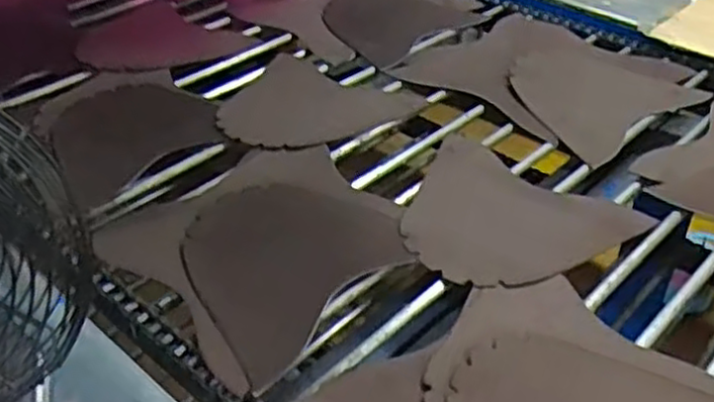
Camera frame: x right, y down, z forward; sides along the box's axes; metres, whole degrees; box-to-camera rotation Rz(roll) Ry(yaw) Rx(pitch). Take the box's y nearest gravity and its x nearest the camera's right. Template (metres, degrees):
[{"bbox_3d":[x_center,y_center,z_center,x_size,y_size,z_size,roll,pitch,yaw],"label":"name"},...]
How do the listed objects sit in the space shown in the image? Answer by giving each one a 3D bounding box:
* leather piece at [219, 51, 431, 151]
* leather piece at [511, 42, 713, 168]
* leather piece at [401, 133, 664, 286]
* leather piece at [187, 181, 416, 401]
[{"bbox_3d":[-0.069,-0.121,0.973,0.240,0.020,0.224,22,43,26],"label":"leather piece"},{"bbox_3d":[0.298,-0.148,0.992,0.222,0.009,0.233,-25,44,-28],"label":"leather piece"},{"bbox_3d":[0.148,0.018,0.787,0.240,0.009,0.210,28,46,31],"label":"leather piece"},{"bbox_3d":[-0.079,0.051,0.733,0.203,0.019,0.230,28,46,31],"label":"leather piece"}]

